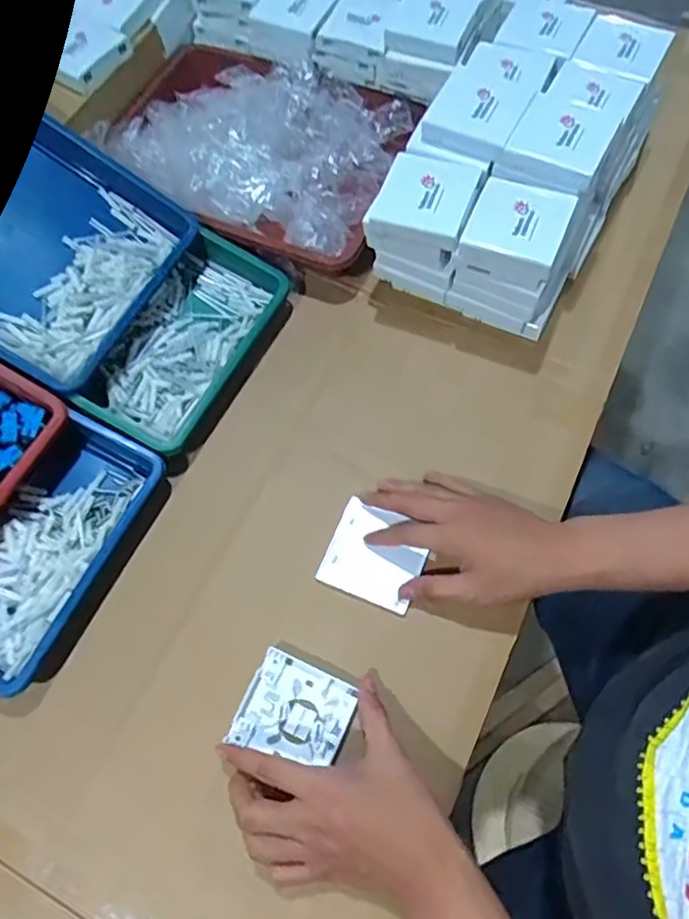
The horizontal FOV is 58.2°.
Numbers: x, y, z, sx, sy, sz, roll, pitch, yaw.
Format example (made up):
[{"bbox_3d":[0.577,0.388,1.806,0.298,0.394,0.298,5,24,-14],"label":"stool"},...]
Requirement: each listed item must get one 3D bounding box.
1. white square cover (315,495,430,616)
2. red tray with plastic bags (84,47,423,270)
[{"bbox_3d":[0.027,0.086,0.559,0.086,0.015,0.080,23,69,12],"label":"white square cover"},{"bbox_3d":[-0.103,-0.363,0.718,0.354,0.076,0.250,26,70,14],"label":"red tray with plastic bags"}]

